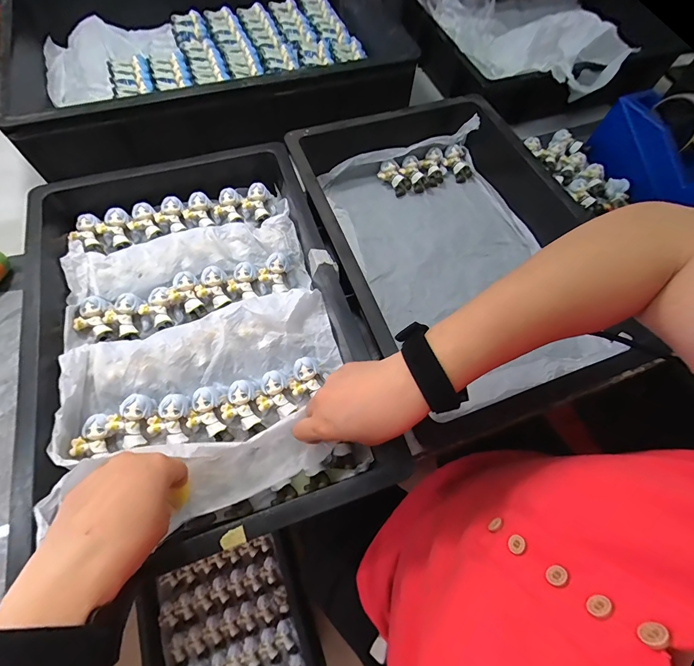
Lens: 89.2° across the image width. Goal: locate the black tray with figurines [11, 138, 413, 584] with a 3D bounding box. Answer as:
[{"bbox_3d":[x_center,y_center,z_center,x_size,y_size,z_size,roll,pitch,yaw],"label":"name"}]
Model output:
[{"bbox_3d":[-0.161,-0.023,0.394,0.305,0.076,0.419,-17,66,-11],"label":"black tray with figurines"}]

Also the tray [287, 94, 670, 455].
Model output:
[{"bbox_3d":[0.117,-0.132,0.468,0.287,0.108,0.431,-19,67,-12],"label":"tray"}]

